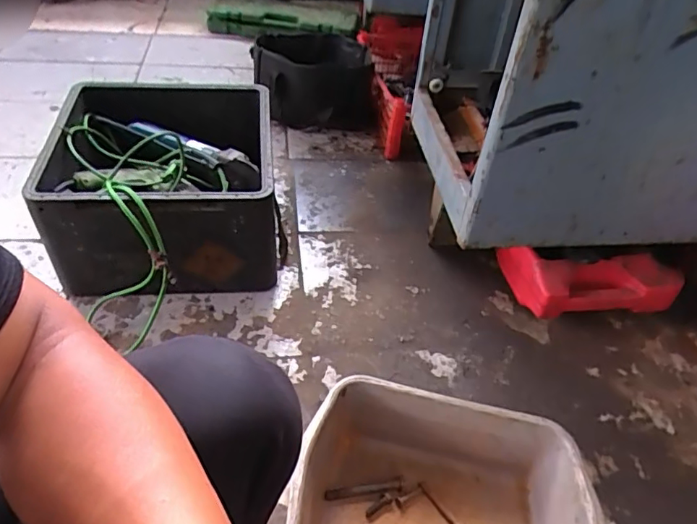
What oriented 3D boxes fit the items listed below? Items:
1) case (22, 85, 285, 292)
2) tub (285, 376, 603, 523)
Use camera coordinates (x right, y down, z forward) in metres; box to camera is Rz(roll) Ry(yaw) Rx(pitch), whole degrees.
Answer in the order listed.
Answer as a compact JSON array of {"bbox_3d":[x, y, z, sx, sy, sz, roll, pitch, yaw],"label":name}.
[{"bbox_3d":[-0.311,-0.117,0.942,0.358,0.250,0.368,1,44,-6],"label":"case"},{"bbox_3d":[0.112,0.308,0.651,0.346,0.145,0.260,12,45,8],"label":"tub"}]

